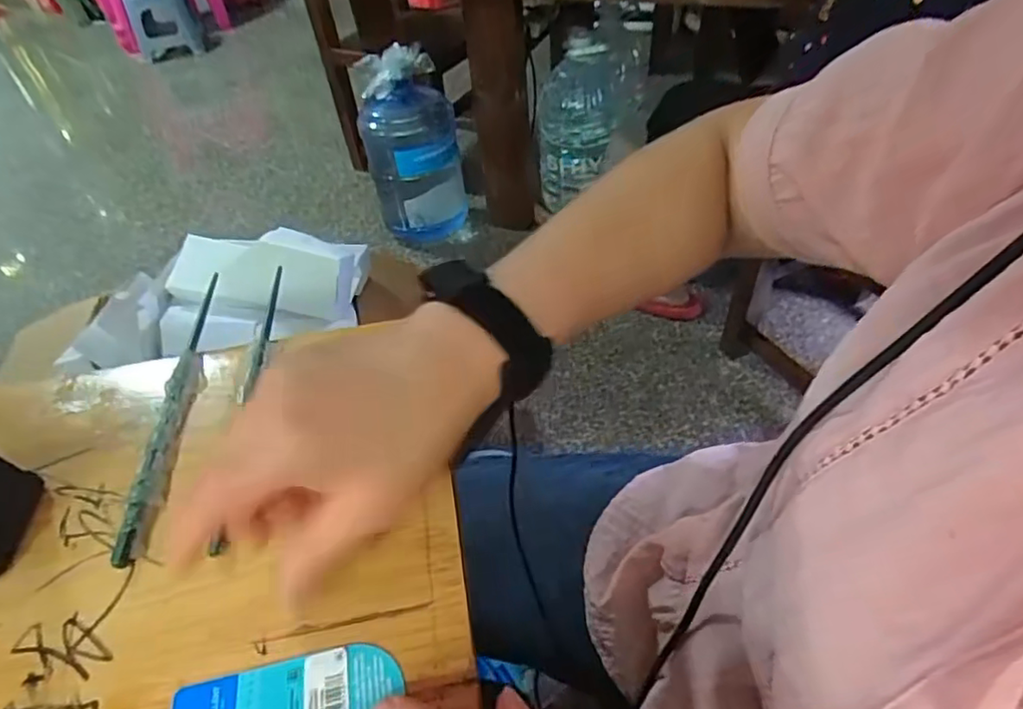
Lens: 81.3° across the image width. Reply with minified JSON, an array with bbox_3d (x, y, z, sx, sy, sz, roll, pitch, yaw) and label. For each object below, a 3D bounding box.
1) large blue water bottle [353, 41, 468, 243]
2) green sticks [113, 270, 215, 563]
[{"bbox_3d":[-0.277,-0.586,1.692,0.246,0.478,0.223,-8,45,-2],"label":"large blue water bottle"},{"bbox_3d":[-0.204,0.023,0.368,0.017,0.009,0.222,-8,45,-2],"label":"green sticks"}]

